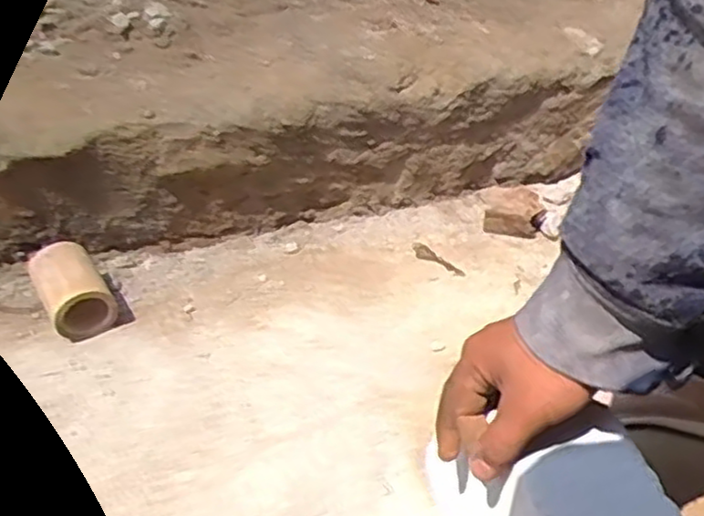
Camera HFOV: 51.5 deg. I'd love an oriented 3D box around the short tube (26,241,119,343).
[{"bbox_3d":[-0.291,0.032,0.759,0.064,0.073,0.099,-26,45,-26],"label":"short tube"}]

